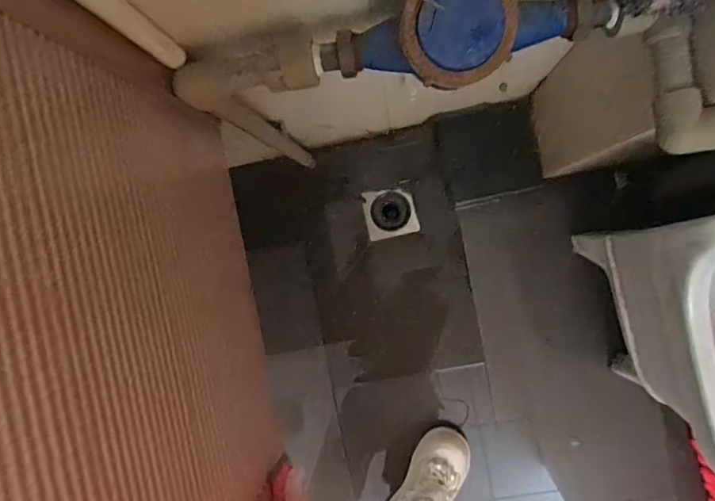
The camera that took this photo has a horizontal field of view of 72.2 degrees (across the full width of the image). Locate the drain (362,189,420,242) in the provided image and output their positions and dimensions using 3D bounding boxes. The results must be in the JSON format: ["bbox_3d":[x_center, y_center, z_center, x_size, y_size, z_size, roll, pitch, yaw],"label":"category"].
[{"bbox_3d":[0.062,-0.070,0.934,0.094,0.023,0.091,-12,101,14],"label":"drain"}]

